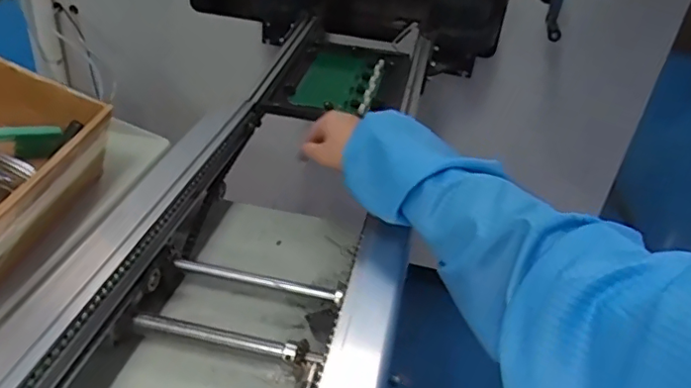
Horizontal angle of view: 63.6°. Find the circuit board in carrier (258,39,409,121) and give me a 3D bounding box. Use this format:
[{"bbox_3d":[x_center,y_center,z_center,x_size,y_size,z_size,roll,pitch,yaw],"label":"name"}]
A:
[{"bbox_3d":[-0.003,-0.177,0.877,0.178,0.028,0.255,14,39,9],"label":"circuit board in carrier"}]

